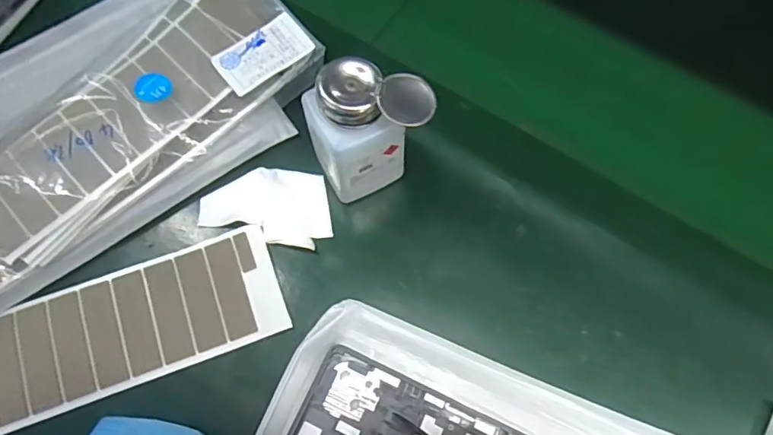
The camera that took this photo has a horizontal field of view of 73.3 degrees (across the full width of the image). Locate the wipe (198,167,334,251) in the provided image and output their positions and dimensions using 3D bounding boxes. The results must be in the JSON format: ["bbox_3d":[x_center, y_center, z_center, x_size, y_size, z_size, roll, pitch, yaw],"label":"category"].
[{"bbox_3d":[-0.086,-0.011,0.377,0.094,0.006,0.056,8,69,2],"label":"wipe"}]

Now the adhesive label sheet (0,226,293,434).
[{"bbox_3d":[-0.176,0.074,0.350,0.212,0.006,0.075,-19,74,-8],"label":"adhesive label sheet"}]

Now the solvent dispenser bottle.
[{"bbox_3d":[-0.012,-0.056,0.339,0.070,0.106,0.048,-17,72,-5],"label":"solvent dispenser bottle"}]

